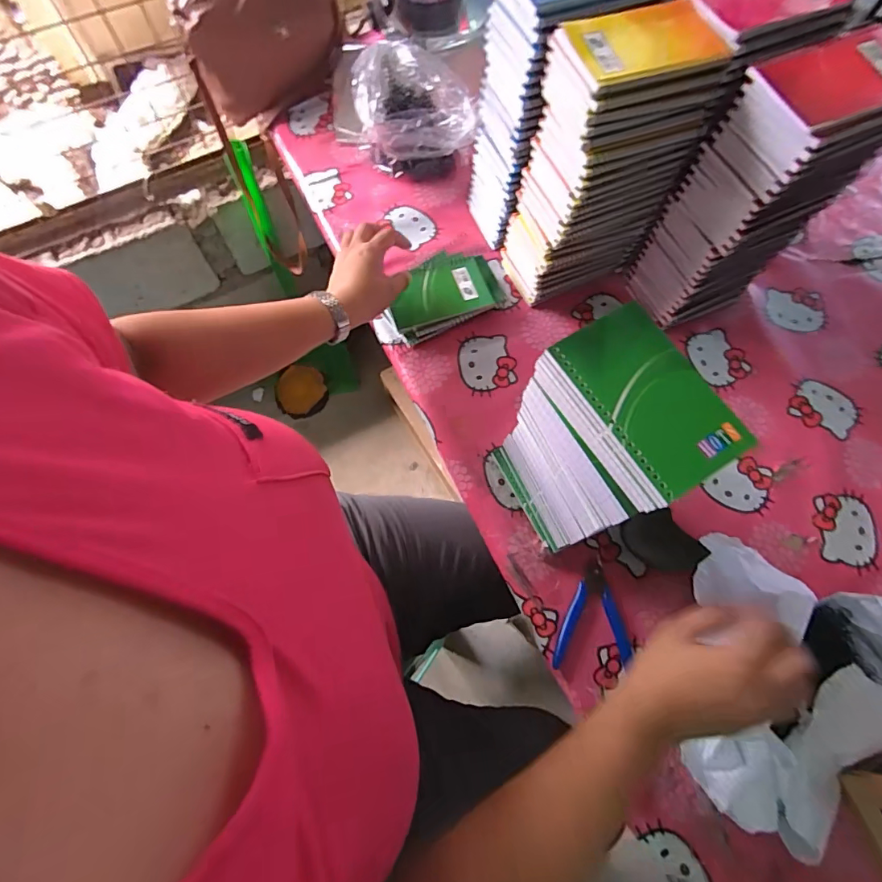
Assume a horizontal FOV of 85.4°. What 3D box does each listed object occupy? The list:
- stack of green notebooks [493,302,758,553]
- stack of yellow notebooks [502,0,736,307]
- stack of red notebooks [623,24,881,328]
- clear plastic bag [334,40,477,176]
[{"bbox_3d":[0.140,0.016,0.445,0.094,0.249,0.142,-25,72,-10],"label":"stack of green notebooks"},{"bbox_3d":[0.175,-0.291,0.539,0.155,0.273,0.099,-19,71,-7],"label":"stack of yellow notebooks"},{"bbox_3d":[0.336,-0.254,0.524,0.139,0.281,0.096,-22,72,-9],"label":"stack of red notebooks"},{"bbox_3d":[-0.054,-0.469,0.693,0.202,0.103,0.140,-7,70,-3],"label":"clear plastic bag"}]

